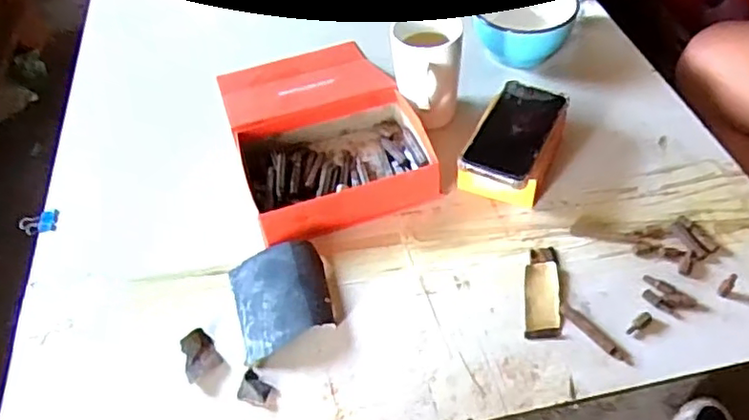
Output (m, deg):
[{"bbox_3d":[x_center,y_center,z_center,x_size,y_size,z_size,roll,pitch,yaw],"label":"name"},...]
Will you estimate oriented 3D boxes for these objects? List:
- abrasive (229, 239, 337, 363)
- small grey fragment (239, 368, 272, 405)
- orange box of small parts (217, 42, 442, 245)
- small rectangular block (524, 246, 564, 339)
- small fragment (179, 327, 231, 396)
[{"bbox_3d":[-0.091,0.086,0.603,0.090,0.026,0.113,-14,50,-8],"label":"abrasive"},{"bbox_3d":[-0.107,0.160,0.558,0.027,0.007,0.027,8,50,11],"label":"small grey fragment"},{"bbox_3d":[-0.067,-0.107,0.759,0.207,0.051,0.324,-17,50,-10],"label":"orange box of small parts"},{"bbox_3d":[0.166,0.076,0.604,0.034,0.013,0.105,5,50,9],"label":"small rectangular block"},{"bbox_3d":[-0.160,0.143,0.577,0.034,0.008,0.067,-30,53,-20],"label":"small fragment"}]

